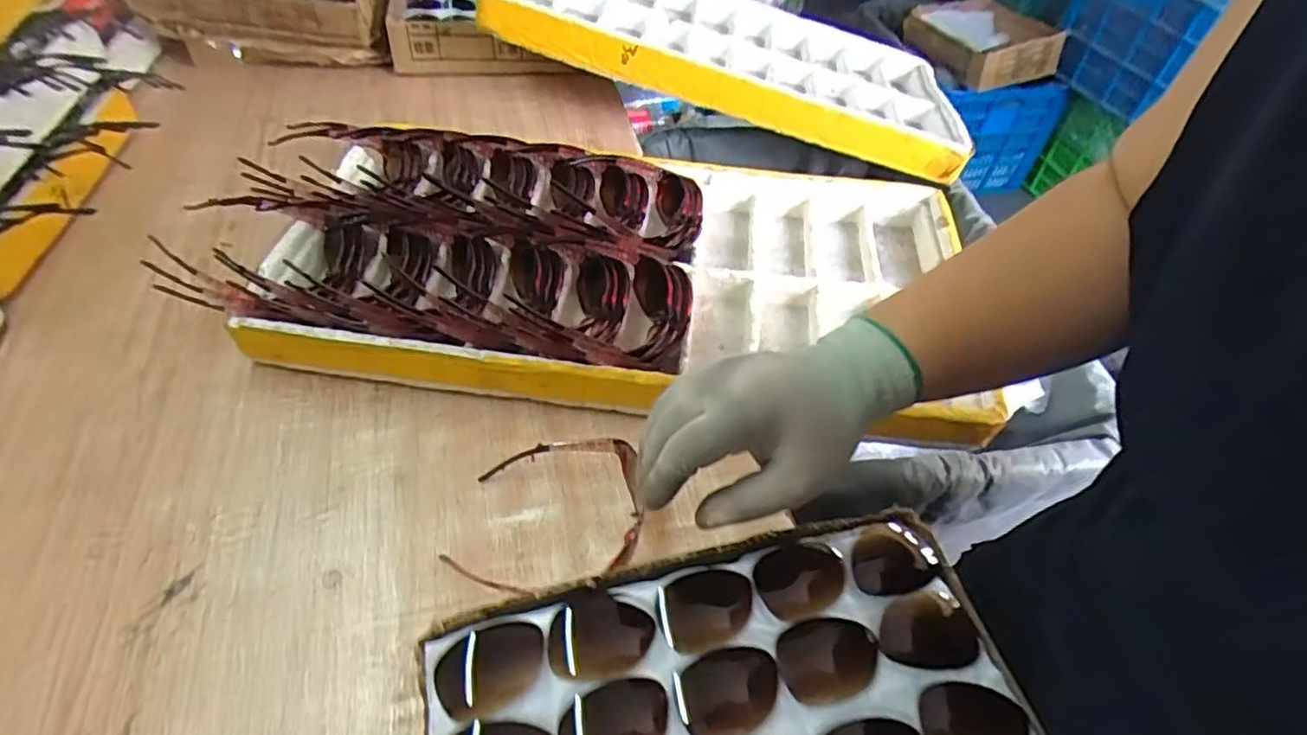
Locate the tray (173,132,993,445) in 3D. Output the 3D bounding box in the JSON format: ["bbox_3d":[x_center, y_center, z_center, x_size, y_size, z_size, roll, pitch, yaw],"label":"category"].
[{"bbox_3d":[-0.055,-0.116,0.715,0.747,0.093,0.377,8,49,0],"label":"tray"}]

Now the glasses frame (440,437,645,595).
[{"bbox_3d":[-0.083,0.117,0.538,0.147,0.040,0.144,12,49,4],"label":"glasses frame"}]

